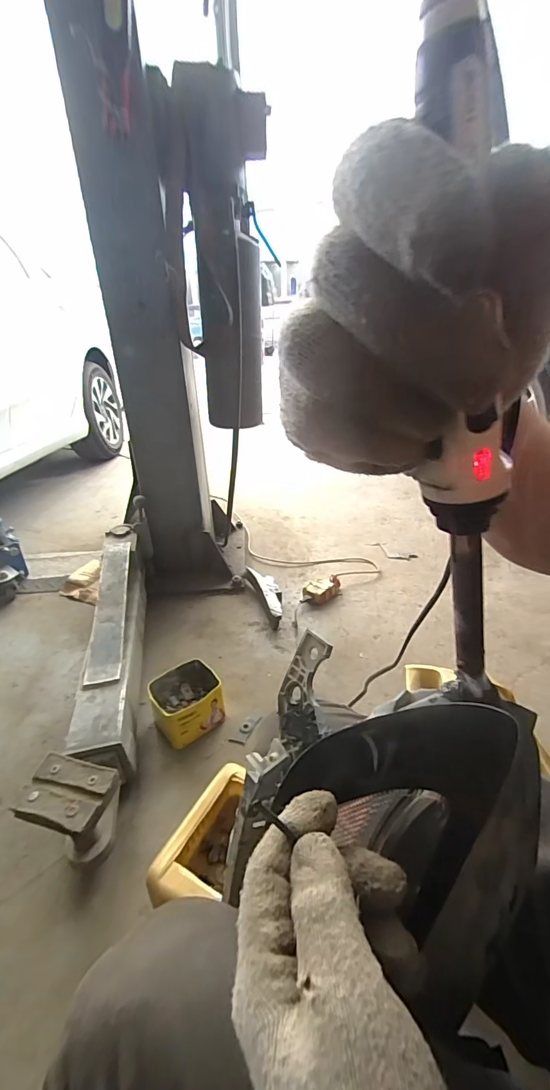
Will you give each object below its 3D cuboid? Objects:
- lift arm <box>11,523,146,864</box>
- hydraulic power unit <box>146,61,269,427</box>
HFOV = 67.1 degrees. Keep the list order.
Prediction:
[{"bbox_3d":[-0.367,0.219,0.956,0.124,0.146,0.895,-7,28,-9],"label":"lift arm"},{"bbox_3d":[-0.138,-0.738,1.143,0.235,0.770,0.191,4,28,13],"label":"hydraulic power unit"}]

